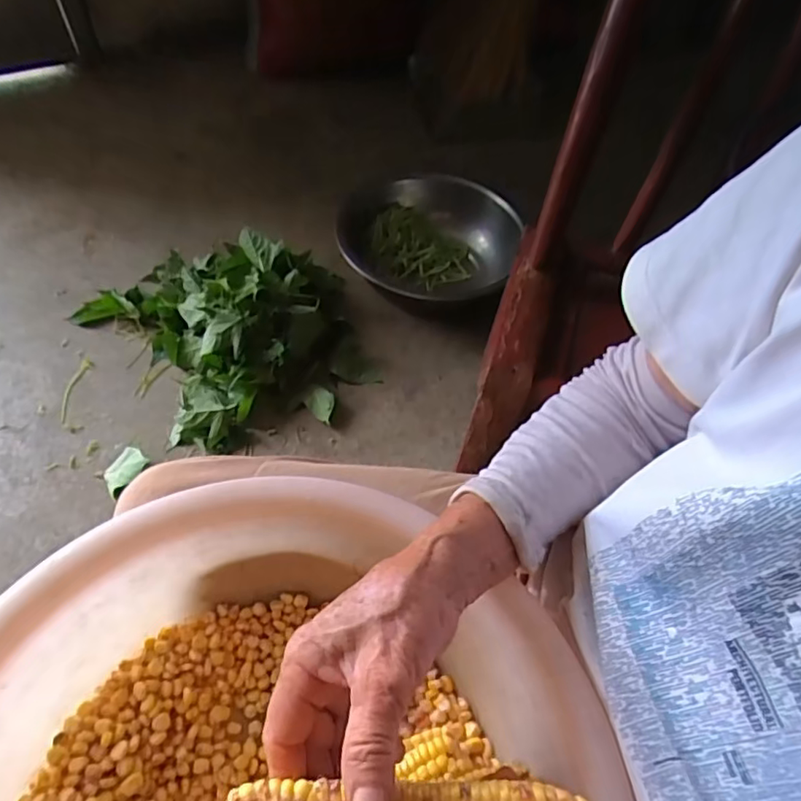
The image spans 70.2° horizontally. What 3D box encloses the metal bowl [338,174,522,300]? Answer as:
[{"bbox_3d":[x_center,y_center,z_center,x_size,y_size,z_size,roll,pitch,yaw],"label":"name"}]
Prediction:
[{"bbox_3d":[0.055,-0.297,1.064,0.312,0.111,0.339,2,53,-3],"label":"metal bowl"}]

